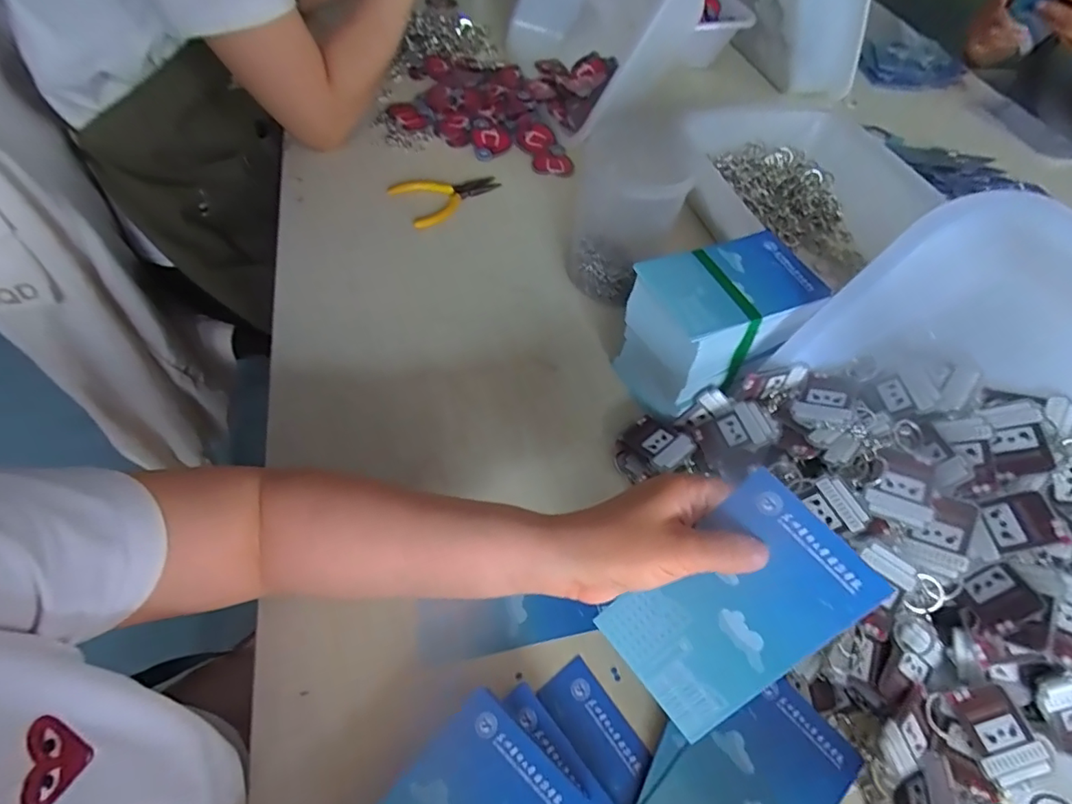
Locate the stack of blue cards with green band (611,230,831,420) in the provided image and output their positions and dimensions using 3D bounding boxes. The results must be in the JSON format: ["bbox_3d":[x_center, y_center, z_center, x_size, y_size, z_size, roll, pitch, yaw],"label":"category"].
[{"bbox_3d":[0.148,-0.062,0.440,0.144,0.108,0.089,-18,60,-18],"label":"stack of blue cards with green band"}]

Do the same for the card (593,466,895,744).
[{"bbox_3d":[0.102,0.111,0.277,0.131,0.004,0.078,-49,68,17],"label":"card"}]

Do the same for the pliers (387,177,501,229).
[{"bbox_3d":[-0.098,-0.240,0.595,0.122,0.014,0.064,-32,65,-25],"label":"pliers"}]

